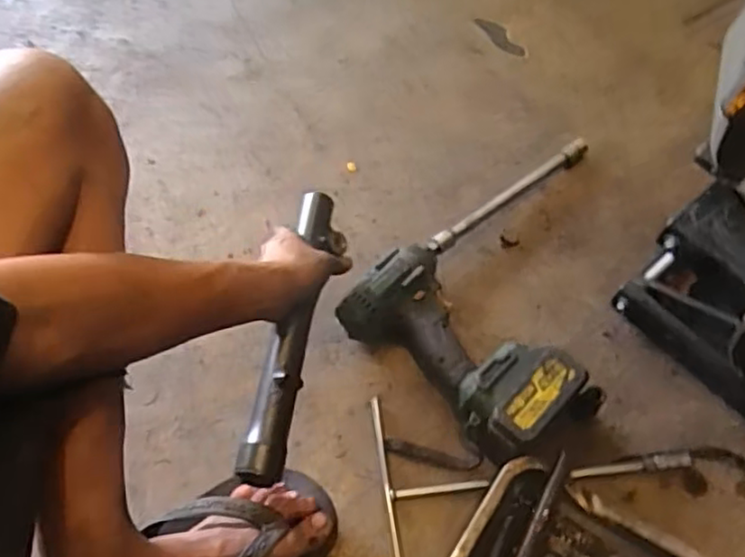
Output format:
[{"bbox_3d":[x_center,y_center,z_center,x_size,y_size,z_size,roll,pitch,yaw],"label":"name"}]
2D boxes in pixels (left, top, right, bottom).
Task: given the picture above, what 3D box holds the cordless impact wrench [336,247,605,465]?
[{"bbox_3d":[0.094,0.078,0.704,0.269,0.080,0.132,39,67,17],"label":"cordless impact wrench"}]

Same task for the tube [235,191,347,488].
[{"bbox_3d":[-0.073,0.046,0.658,0.045,0.037,0.298,10,62,3],"label":"tube"}]

